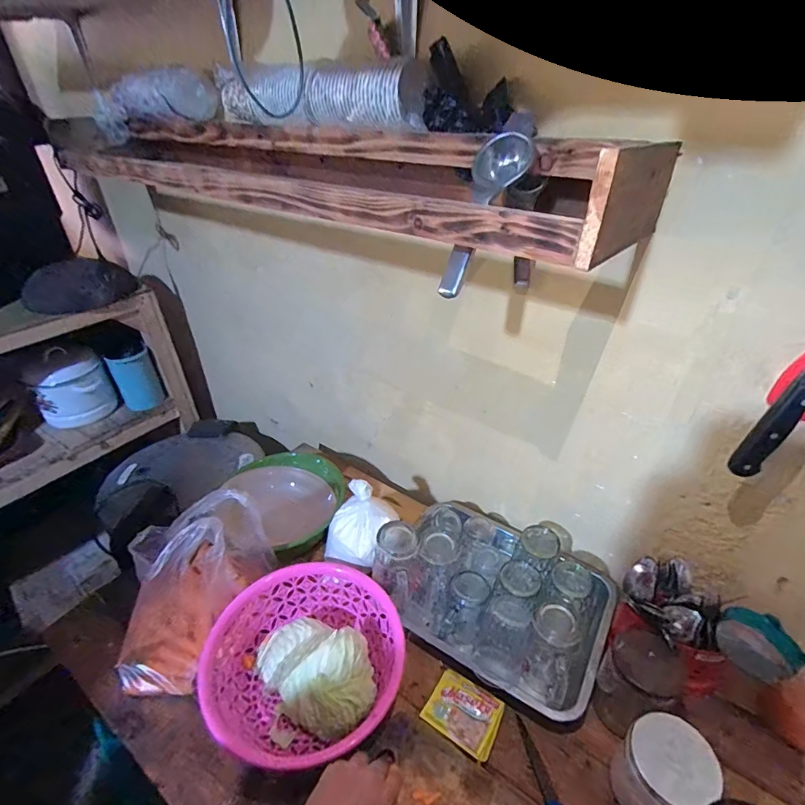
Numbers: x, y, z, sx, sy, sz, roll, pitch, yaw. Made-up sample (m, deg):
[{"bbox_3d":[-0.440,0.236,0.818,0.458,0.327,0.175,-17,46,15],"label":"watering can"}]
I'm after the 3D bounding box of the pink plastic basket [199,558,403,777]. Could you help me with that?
[{"bbox_3d":[-0.131,0.362,0.623,0.250,0.101,0.263,1,34,0],"label":"pink plastic basket"}]

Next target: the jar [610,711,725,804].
[{"bbox_3d":[0.290,0.420,0.505,0.078,0.118,0.079,1,34,0],"label":"jar"}]

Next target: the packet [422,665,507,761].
[{"bbox_3d":[0.084,0.420,0.604,0.094,0.008,0.079,21,39,27],"label":"packet"}]

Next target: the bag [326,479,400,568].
[{"bbox_3d":[-0.073,0.197,0.730,0.106,0.109,0.080,11,36,14],"label":"bag"}]

